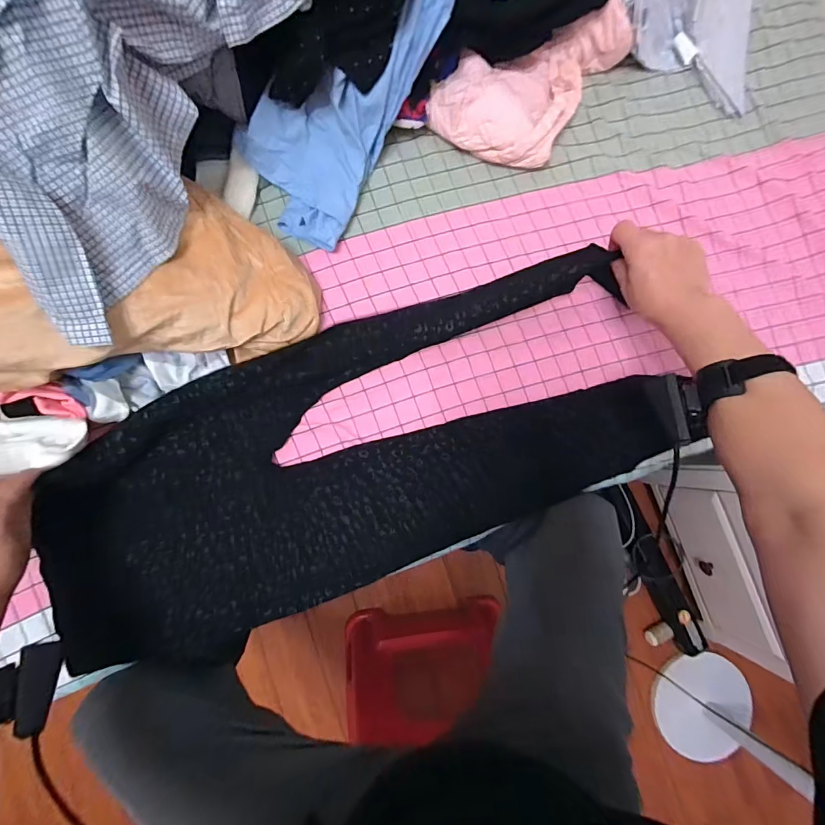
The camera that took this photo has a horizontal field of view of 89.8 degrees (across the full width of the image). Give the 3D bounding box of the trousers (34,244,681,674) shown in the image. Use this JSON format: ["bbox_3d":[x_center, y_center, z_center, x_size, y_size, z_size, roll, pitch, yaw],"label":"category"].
[{"bbox_3d":[-0.064,0.059,0.525,0.779,0.084,0.328,-17,86,-4],"label":"trousers"}]

